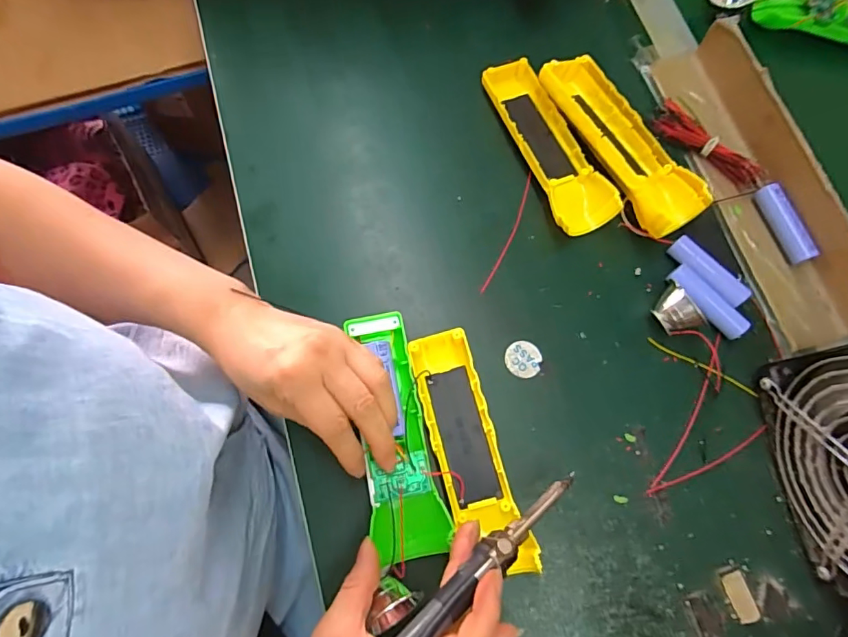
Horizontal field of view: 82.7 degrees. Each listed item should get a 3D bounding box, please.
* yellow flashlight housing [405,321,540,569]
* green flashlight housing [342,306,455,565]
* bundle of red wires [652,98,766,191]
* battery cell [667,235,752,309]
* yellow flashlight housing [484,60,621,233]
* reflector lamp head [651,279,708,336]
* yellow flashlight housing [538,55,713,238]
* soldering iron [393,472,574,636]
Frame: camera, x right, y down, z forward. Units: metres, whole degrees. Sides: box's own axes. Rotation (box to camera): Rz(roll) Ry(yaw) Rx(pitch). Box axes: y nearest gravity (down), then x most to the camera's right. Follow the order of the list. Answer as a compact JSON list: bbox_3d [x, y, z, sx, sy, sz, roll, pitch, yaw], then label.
[{"bbox_3d":[0.029,0.087,0.325,0.043,0.019,0.162,-18,71,-5],"label":"yellow flashlight housing"},{"bbox_3d":[-0.019,0.074,0.324,0.046,0.025,0.163,-9,75,-3],"label":"green flashlight housing"},{"bbox_3d":[0.234,-0.141,0.400,0.097,0.019,0.017,43,78,11],"label":"bundle of red wires"},{"bbox_3d":[0.217,-0.035,0.371,0.021,0.016,0.065,-42,78,-11],"label":"battery cell"},{"bbox_3d":[0.098,-0.142,0.397,0.048,0.023,0.160,-23,75,-6],"label":"yellow flashlight housing"},{"bbox_3d":[0.182,-0.004,0.354,0.022,0.028,0.037,-31,76,-8],"label":"reflector lamp head"},{"bbox_3d":[0.155,-0.137,0.384,0.058,0.042,0.158,-27,76,-7],"label":"yellow flashlight housing"},{"bbox_3d":[0.013,0.142,0.240,0.189,0.016,0.016,-34,76,-26],"label":"soldering iron"}]

